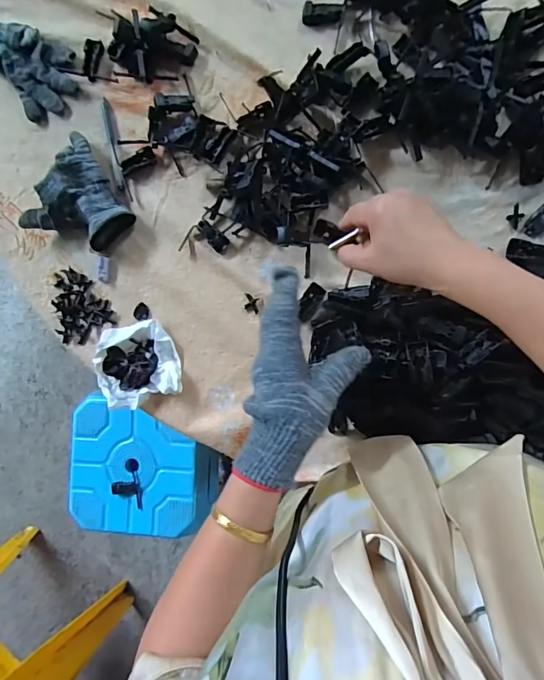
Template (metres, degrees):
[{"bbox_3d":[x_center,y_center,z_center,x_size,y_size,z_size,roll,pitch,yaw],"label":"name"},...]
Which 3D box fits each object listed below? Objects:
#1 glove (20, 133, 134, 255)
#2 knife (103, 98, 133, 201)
[{"bbox_3d":[-0.233,-0.172,0.549,0.124,0.040,0.130,0,88,9],"label":"glove"},{"bbox_3d":[-0.197,-0.238,0.553,0.014,0.006,0.134,-16,86,8],"label":"knife"}]

